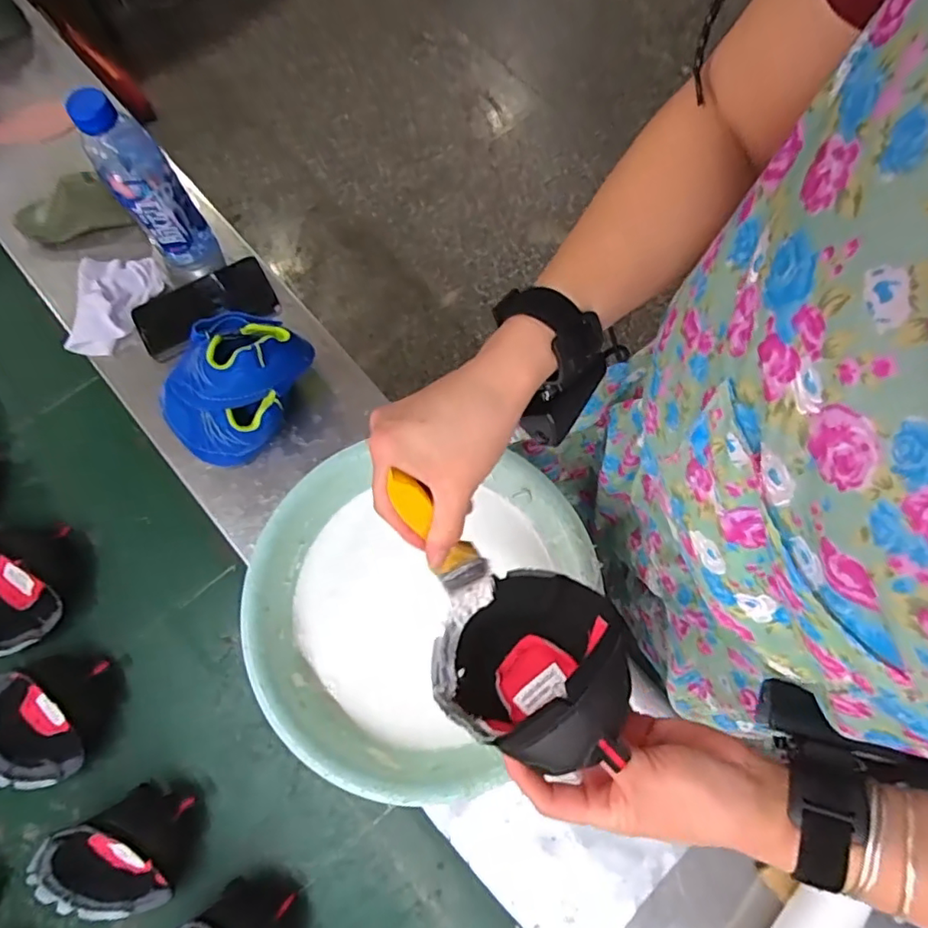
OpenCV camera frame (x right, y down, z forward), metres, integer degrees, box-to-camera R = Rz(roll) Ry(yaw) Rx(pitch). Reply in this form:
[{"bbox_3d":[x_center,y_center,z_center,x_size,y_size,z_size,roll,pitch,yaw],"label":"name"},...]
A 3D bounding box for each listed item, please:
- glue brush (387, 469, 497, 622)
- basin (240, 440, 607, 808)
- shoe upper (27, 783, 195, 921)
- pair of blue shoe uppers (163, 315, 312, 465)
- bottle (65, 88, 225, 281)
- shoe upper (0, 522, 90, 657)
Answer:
[{"bbox_3d":[-0.014,0.054,0.374,0.037,0.146,0.016,-39,46,-11],"label":"glue brush"},{"bbox_3d":[-0.054,0.129,0.545,0.270,0.113,0.296,0,73,0],"label":"basin"},{"bbox_3d":[-0.328,0.371,0.538,0.151,0.068,0.108,-28,75,-9],"label":"shoe upper"},{"bbox_3d":[-0.243,-0.079,0.615,0.174,0.129,0.111,-32,76,-10],"label":"pair of blue shoe uppers"},{"bbox_3d":[-0.346,-0.298,0.643,0.069,0.232,0.062,-32,76,-10],"label":"bottle"},{"bbox_3d":[-0.480,0.135,0.611,0.141,0.057,0.124,-20,74,-6],"label":"shoe upper"}]

